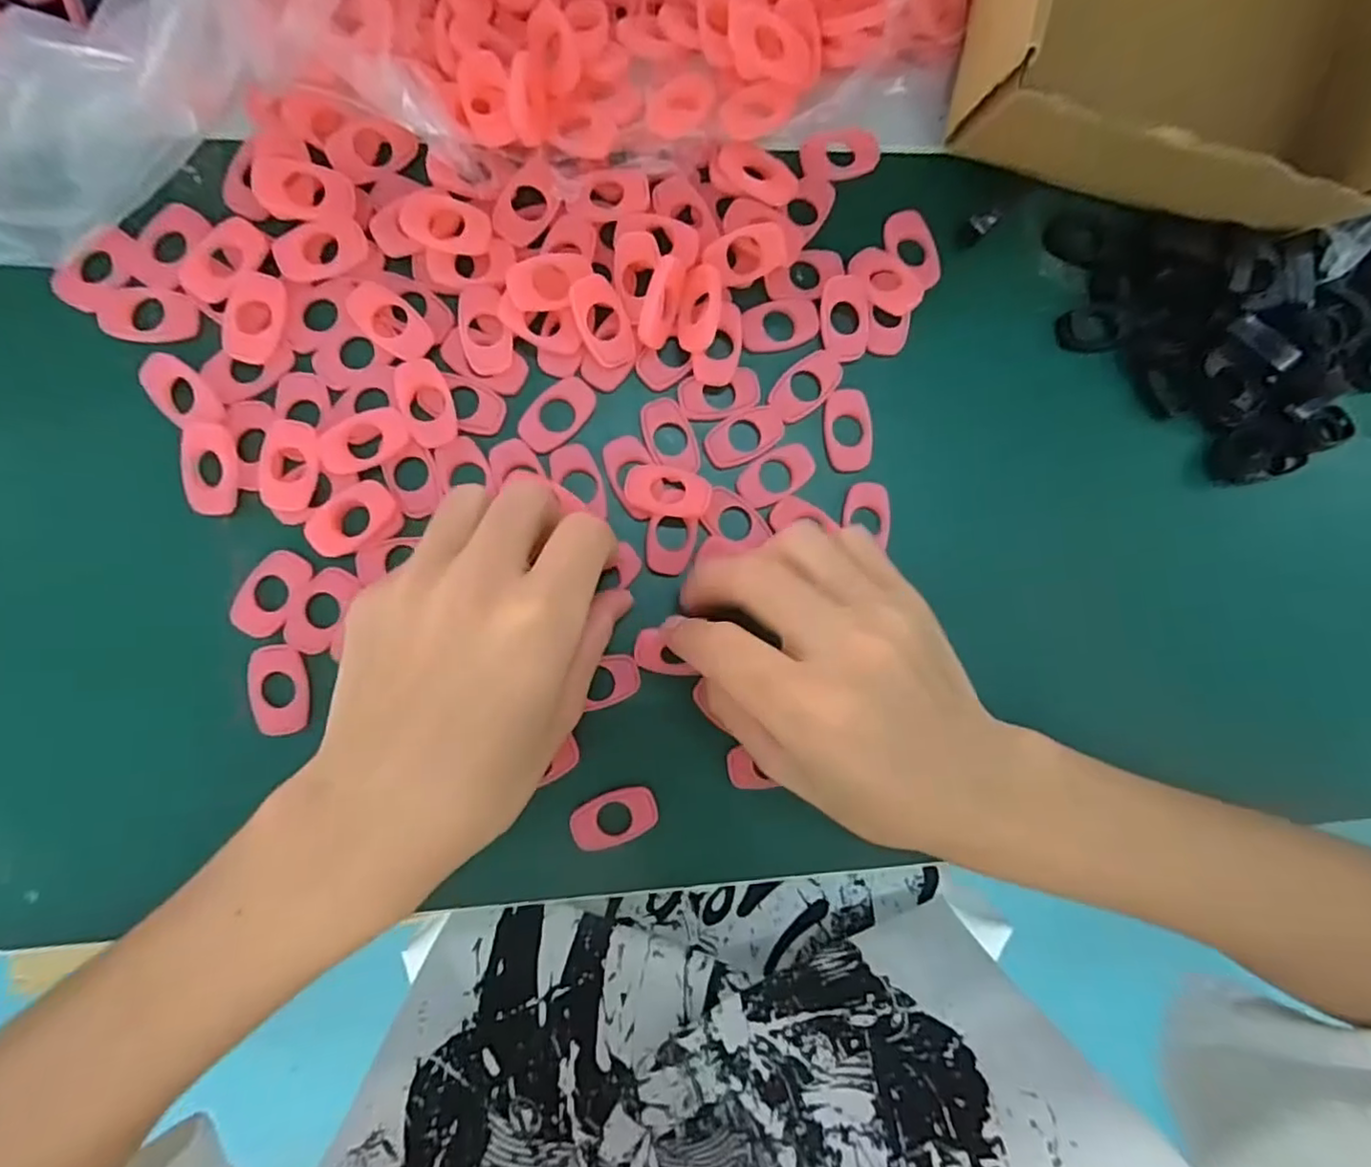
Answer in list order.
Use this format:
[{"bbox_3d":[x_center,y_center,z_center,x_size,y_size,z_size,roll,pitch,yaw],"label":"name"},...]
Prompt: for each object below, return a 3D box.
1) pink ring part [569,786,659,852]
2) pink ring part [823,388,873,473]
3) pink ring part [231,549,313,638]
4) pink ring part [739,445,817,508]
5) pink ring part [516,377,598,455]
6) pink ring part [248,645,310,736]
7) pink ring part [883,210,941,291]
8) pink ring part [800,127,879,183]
[{"bbox_3d":[-0.027,0.090,0.245,0.032,0.005,0.019,-20,90,-6],"label":"pink ring part"},{"bbox_3d":[0.066,-0.062,0.257,0.019,0.004,0.033,-5,88,-5],"label":"pink ring part"},{"bbox_3d":[-0.153,0.004,0.236,0.019,0.004,0.033,27,86,-4],"label":"pink ring part"},{"bbox_3d":[0.036,-0.043,0.255,0.032,0.004,0.019,-29,91,-6],"label":"pink ring part"},{"bbox_3d":[-0.050,-0.065,0.248,0.019,0.004,0.032,41,85,-3],"label":"pink ring part"},{"bbox_3d":[-0.148,0.039,0.234,0.019,0.004,0.032,-7,88,-5],"label":"pink ring part"},{"bbox_3d":[0.094,-0.135,0.261,0.019,0.010,0.035,-13,89,-6],"label":"pink ring part"},{"bbox_3d":[0.064,-0.174,0.261,0.032,0.007,0.018,-12,89,-6],"label":"pink ring part"}]

